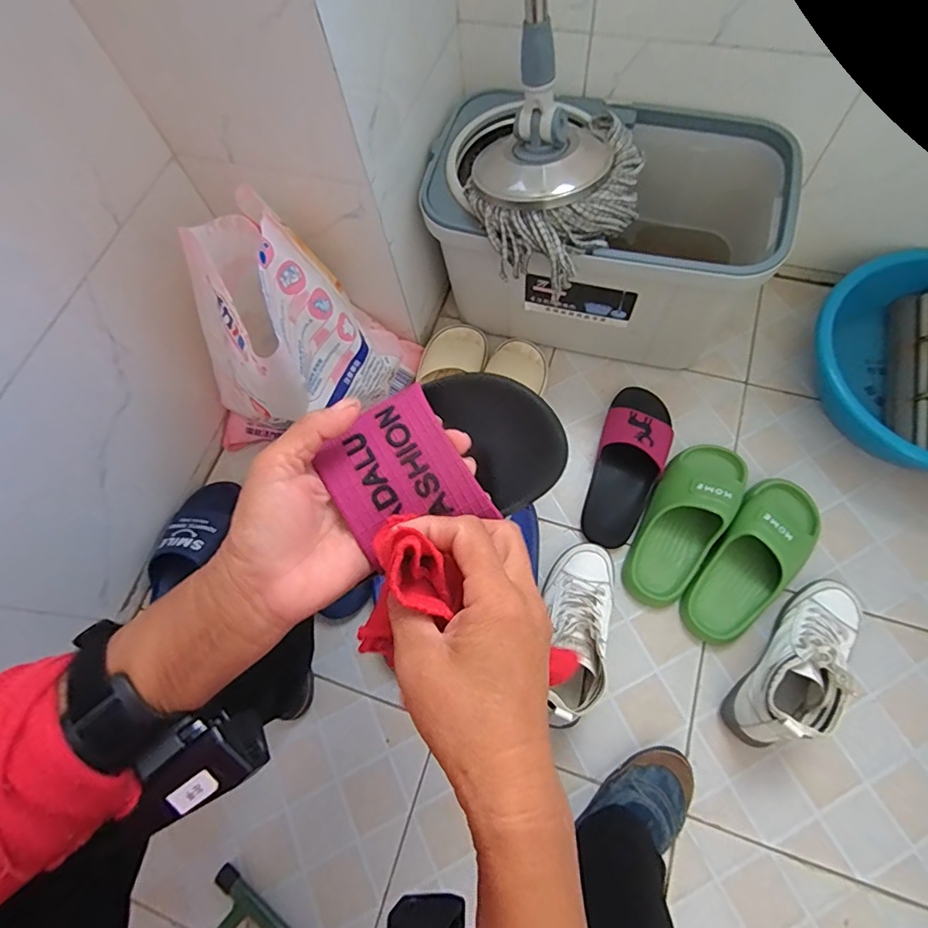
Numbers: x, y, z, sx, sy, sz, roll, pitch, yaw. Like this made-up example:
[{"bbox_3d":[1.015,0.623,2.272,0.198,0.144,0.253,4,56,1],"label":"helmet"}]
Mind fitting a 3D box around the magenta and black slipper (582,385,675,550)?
[{"bbox_3d":[0.239,-0.007,0.732,0.096,0.060,0.251,19,71,10],"label":"magenta and black slipper"}]

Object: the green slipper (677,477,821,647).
[{"bbox_3d":[0.386,0.123,0.673,0.104,0.070,0.253,39,75,16],"label":"green slipper"}]

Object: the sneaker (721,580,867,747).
[{"bbox_3d":[0.410,0.232,0.608,0.075,0.107,0.235,40,75,16],"label":"sneaker"}]

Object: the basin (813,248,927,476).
[{"bbox_3d":[0.681,-0.130,0.713,0.297,0.146,0.333,-12,69,-2],"label":"basin"}]

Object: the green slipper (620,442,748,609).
[{"bbox_3d":[0.302,0.069,0.695,0.099,0.072,0.249,34,74,14],"label":"green slipper"}]

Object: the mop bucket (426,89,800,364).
[{"bbox_3d":[0.187,-0.314,0.744,0.462,0.253,0.286,14,70,8],"label":"mop bucket"}]

